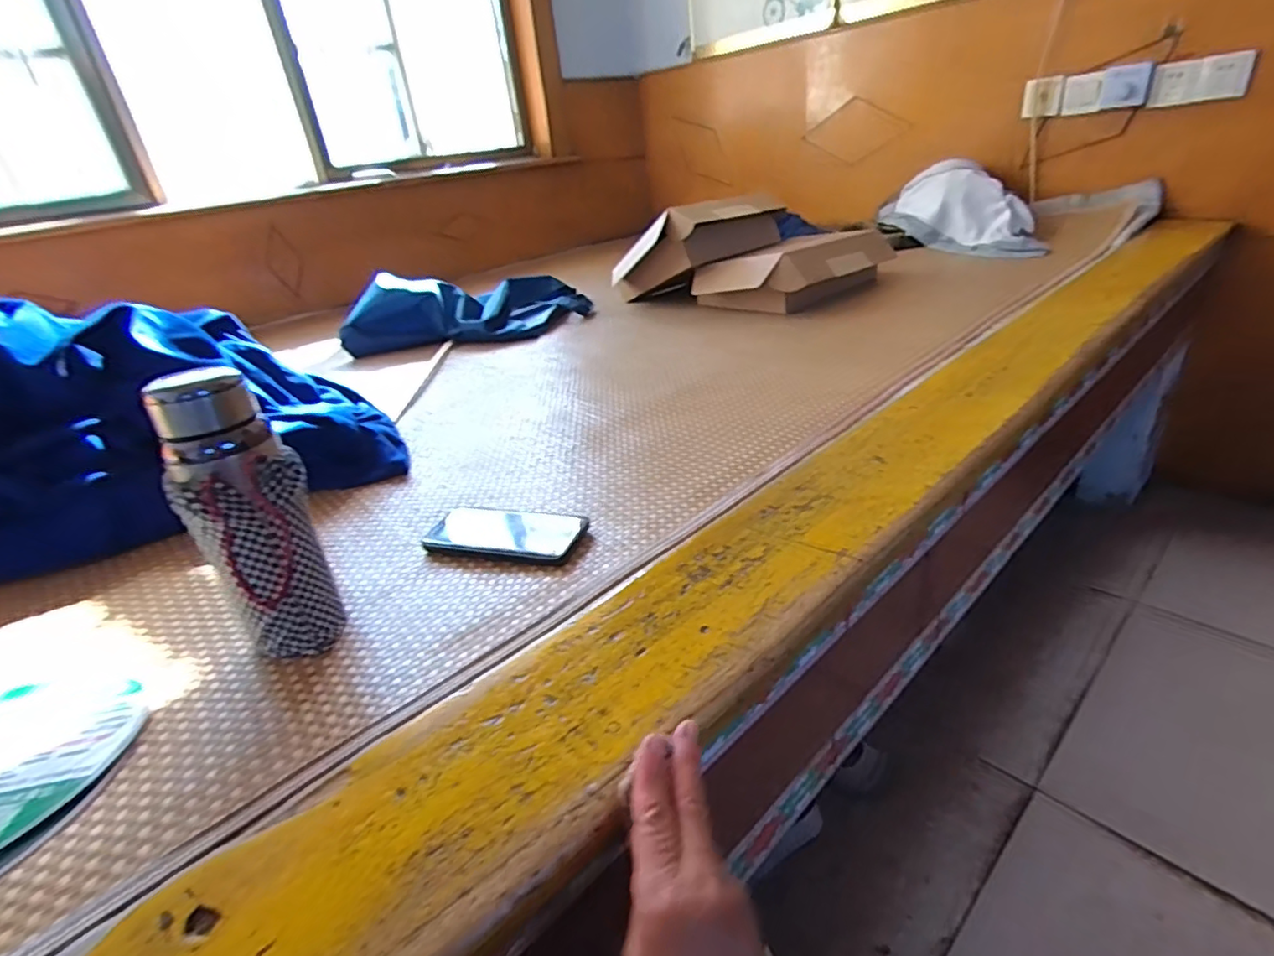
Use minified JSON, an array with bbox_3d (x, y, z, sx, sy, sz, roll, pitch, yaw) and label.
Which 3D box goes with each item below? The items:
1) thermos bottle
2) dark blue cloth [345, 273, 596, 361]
[{"bbox_3d":[-0.300,0.036,0.484,0.085,0.226,0.083,-26,36,-32],"label":"thermos bottle"},{"bbox_3d":[-0.396,-0.417,1.465,0.554,0.119,0.381,-9,30,-7],"label":"dark blue cloth"}]

